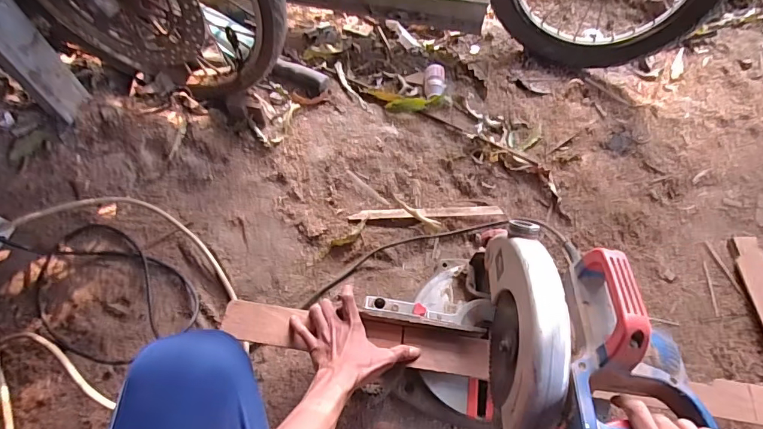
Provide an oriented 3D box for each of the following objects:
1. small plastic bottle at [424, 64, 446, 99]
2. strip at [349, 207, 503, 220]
[{"bbox_3d":[0.109,-0.274,0.926,0.041,0.032,0.091,7,64,1],"label":"small plastic bottle"},{"bbox_3d":[0.079,-0.003,0.798,0.264,0.004,0.020,-2,57,-4],"label":"strip"}]

